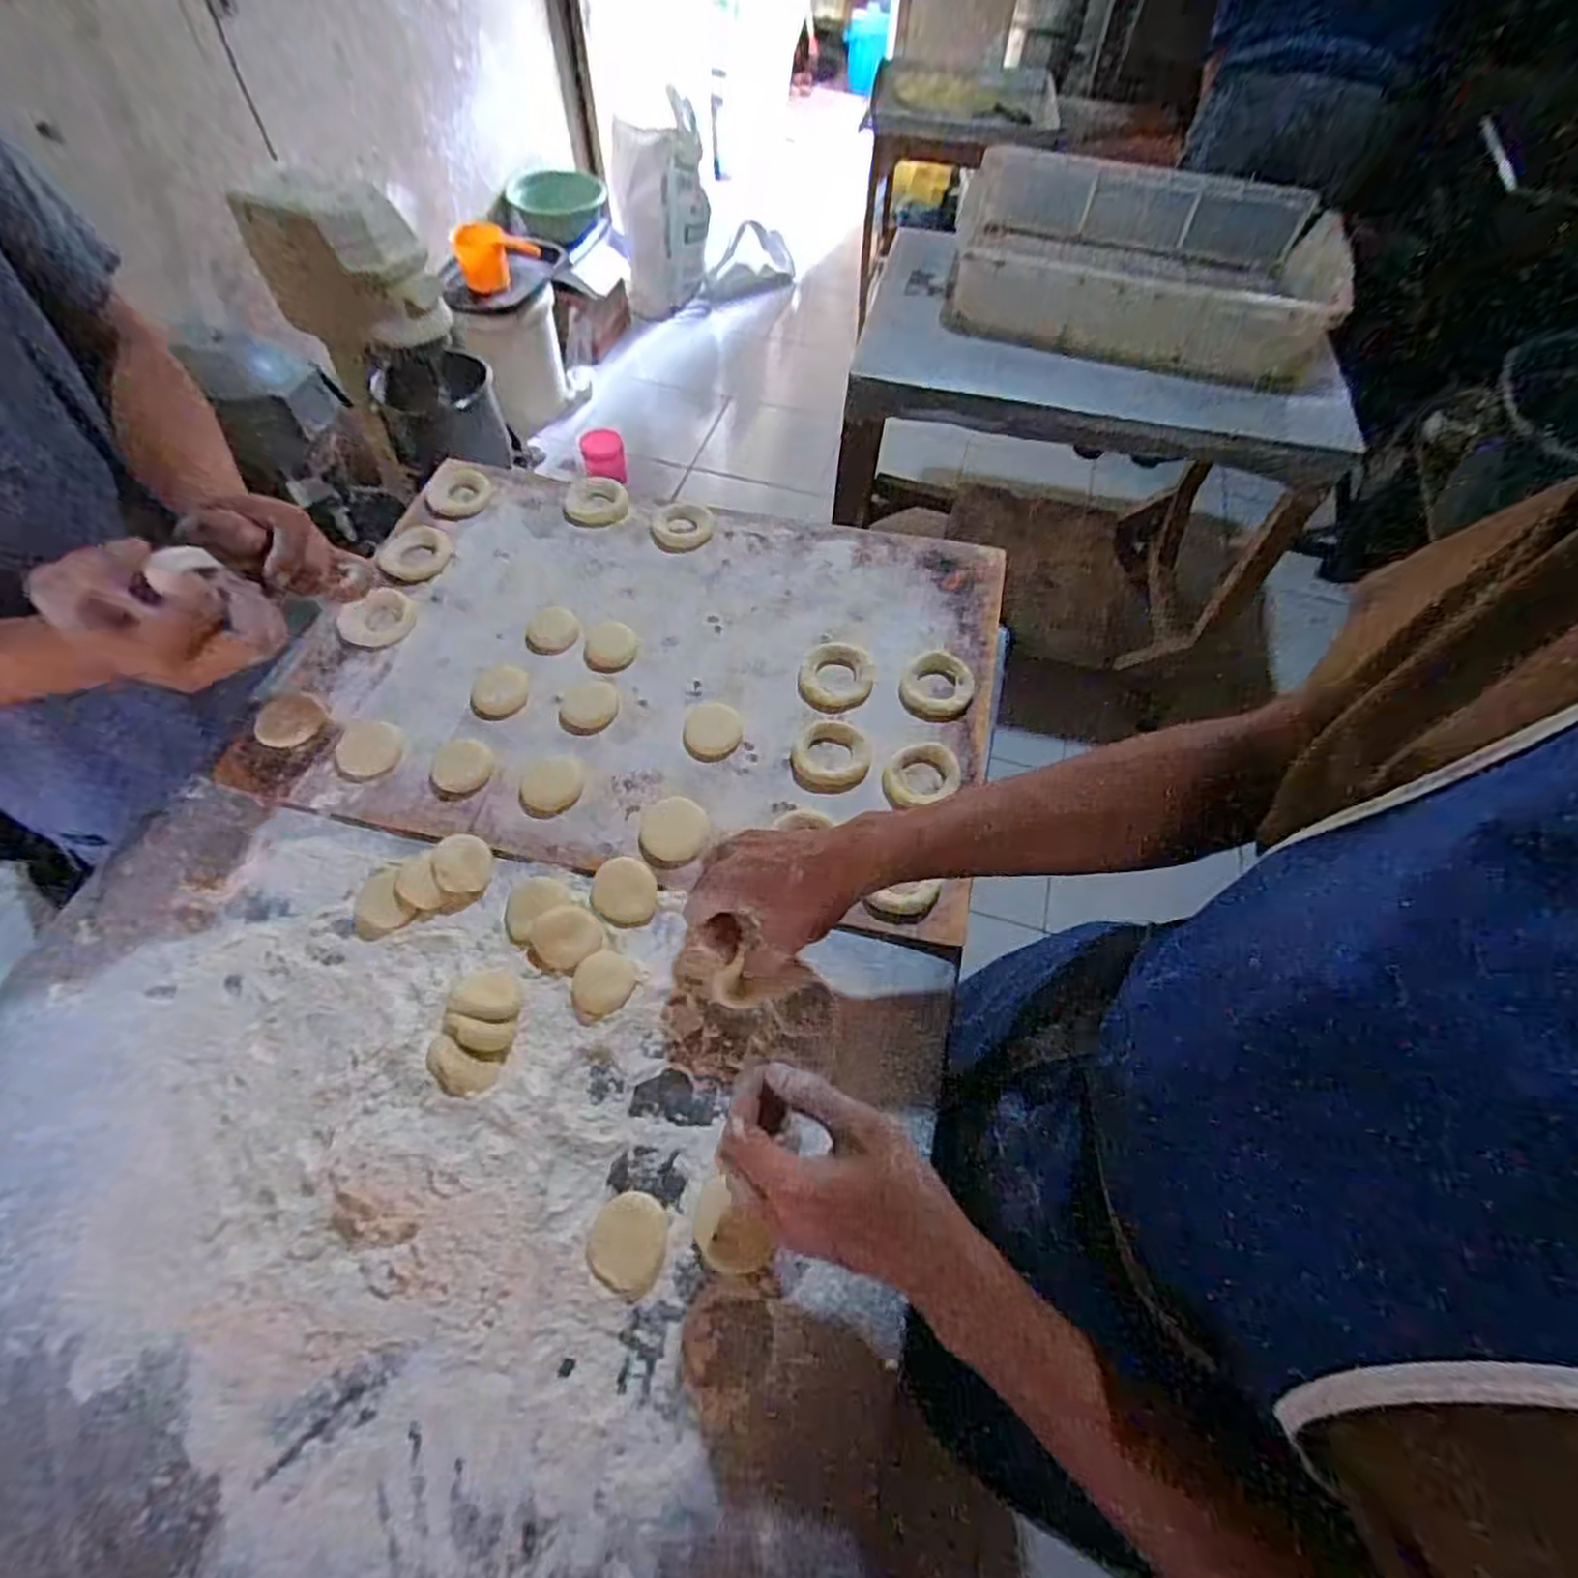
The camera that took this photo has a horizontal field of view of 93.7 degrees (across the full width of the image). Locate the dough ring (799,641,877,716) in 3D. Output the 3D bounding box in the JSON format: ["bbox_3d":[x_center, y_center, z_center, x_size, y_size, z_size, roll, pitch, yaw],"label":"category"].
[{"bbox_3d":[0.041,-0.098,0.635,0.063,0.016,0.072,9,59,5],"label":"dough ring"}]

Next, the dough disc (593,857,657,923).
[{"bbox_3d":[-0.121,0.073,0.540,0.045,0.006,0.048,0,59,0],"label":"dough disc"}]

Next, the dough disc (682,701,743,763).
[{"bbox_3d":[-0.063,-0.047,0.611,0.049,0.007,0.054,4,59,2],"label":"dough disc"}]

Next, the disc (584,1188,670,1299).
[{"bbox_3d":[-0.093,0.262,0.428,0.043,0.004,0.050,12,59,7],"label":"disc"}]

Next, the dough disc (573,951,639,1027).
[{"bbox_3d":[-0.127,0.131,0.505,0.043,0.006,0.041,0,59,0],"label":"dough disc"}]

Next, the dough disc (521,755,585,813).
[{"bbox_3d":[-0.188,-0.005,0.587,0.047,0.004,0.050,0,59,0],"label":"dough disc"}]

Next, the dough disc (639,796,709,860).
[{"bbox_3d":[-0.088,0.030,0.565,0.052,0.007,0.051,0,59,0],"label":"dough disc"}]

